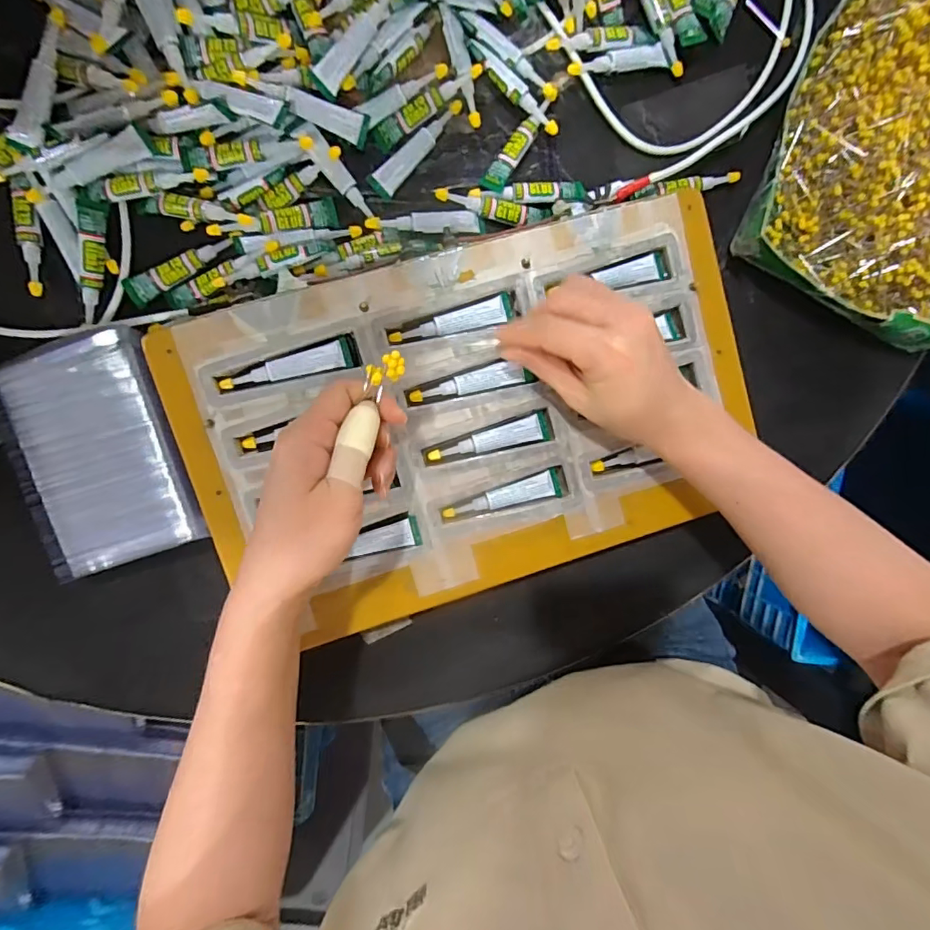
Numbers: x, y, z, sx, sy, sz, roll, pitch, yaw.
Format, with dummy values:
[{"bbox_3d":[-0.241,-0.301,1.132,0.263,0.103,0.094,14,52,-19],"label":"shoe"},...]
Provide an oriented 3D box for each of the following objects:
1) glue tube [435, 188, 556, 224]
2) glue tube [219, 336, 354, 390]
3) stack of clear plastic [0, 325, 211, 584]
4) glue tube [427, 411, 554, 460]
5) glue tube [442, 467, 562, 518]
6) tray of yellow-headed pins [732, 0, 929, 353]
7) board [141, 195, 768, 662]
[{"bbox_3d":[0.021,-0.183,0.367,0.083,0.005,0.014,7,95,-8],"label":"glue tube"},{"bbox_3d":[-0.116,-0.065,0.334,0.083,0.007,0.018,-12,97,-6],"label":"glue tube"},{"bbox_3d":[-0.235,-0.008,0.336,0.101,0.028,0.144,-18,98,-5],"label":"stack of clear plastic"},{"bbox_3d":[0.018,-0.016,0.356,0.085,0.006,0.018,-16,97,-6],"label":"glue tube"},{"bbox_3d":[0.027,0.021,0.360,0.084,0.006,0.019,-12,97,-6],"label":"glue tube"},{"bbox_3d":[0.350,-0.245,0.392,0.220,0.041,0.281,20,93,-9],"label":"tray of yellow-headed pins"},{"bbox_3d":[0.011,-0.031,0.351,0.372,0.012,0.225,-17,98,-5],"label":"board"}]

